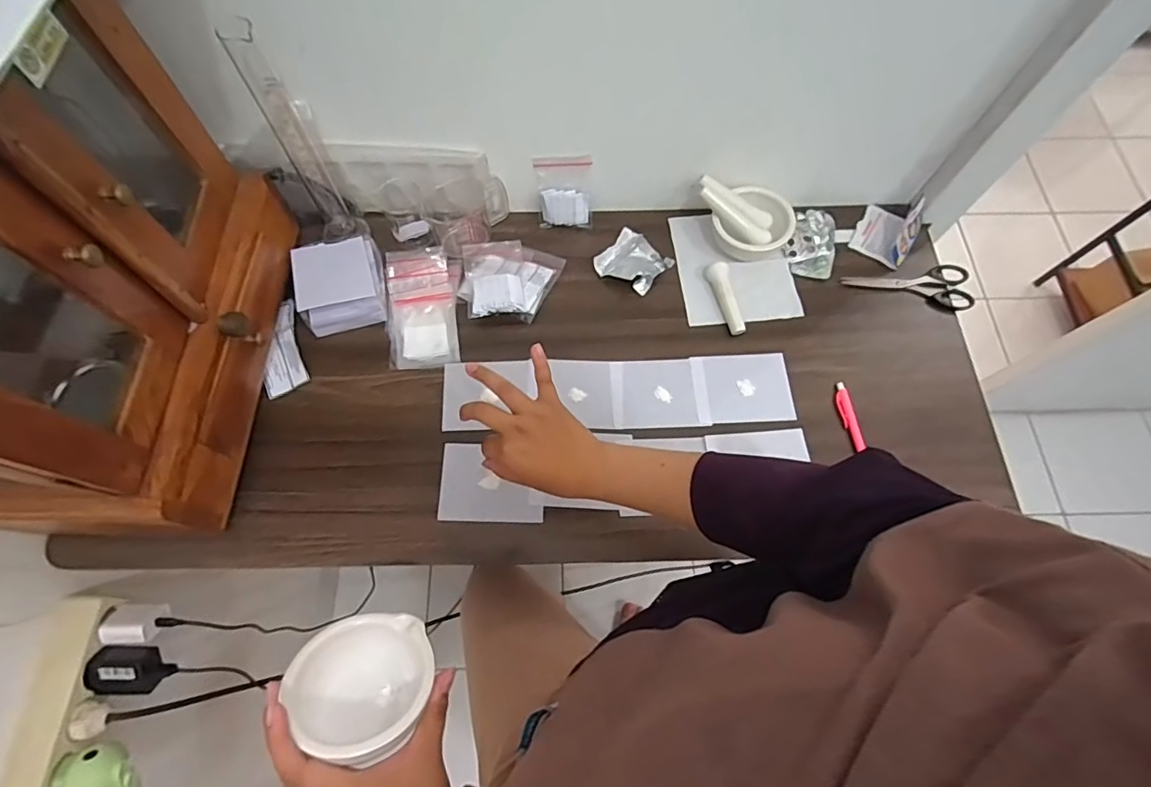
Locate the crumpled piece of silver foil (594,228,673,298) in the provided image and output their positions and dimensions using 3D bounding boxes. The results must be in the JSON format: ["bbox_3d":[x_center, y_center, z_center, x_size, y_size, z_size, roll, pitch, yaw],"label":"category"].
[{"bbox_3d":[0.069,-0.165,0.673,0.072,0.023,0.078,-43,73,-15],"label":"crumpled piece of silver foil"}]

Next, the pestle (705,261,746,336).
[{"bbox_3d":[0.184,-0.117,0.647,0.021,0.026,0.091,-17,68,-6],"label":"pestle"}]

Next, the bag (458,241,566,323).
[{"bbox_3d":[-0.079,-0.143,0.658,0.118,0.029,0.110,-2,67,0],"label":"bag"}]

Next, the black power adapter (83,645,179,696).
[{"bbox_3d":[-0.463,0.287,0.557,0.077,0.018,0.045,16,51,-15],"label":"black power adapter"}]

